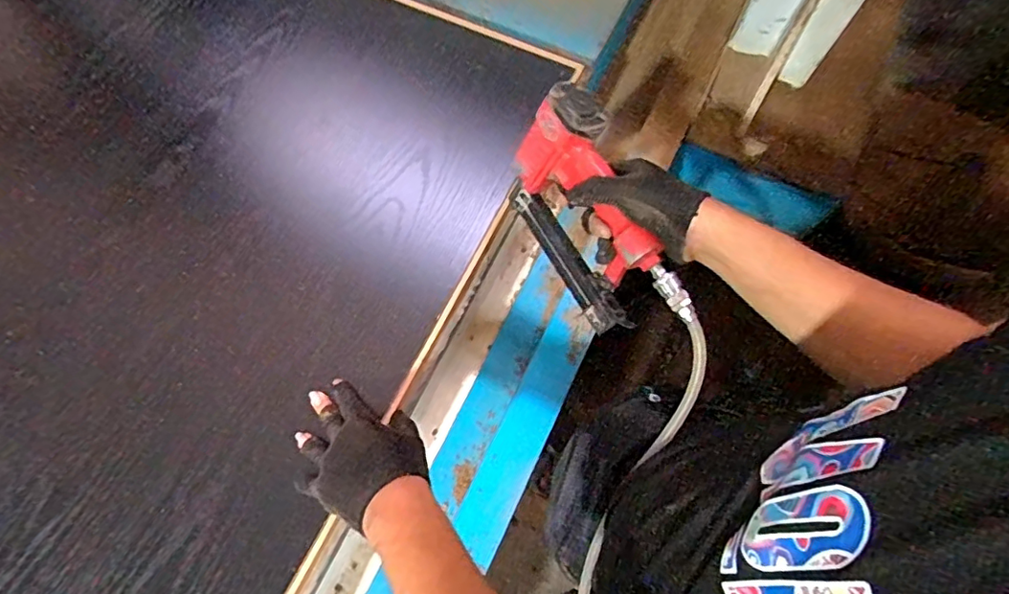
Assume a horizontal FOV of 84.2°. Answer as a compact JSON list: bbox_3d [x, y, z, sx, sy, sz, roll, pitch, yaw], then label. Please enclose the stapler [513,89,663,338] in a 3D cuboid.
[{"bbox_3d":[0.091,-0.085,0.588,0.058,0.176,0.208,-26,71,-28],"label":"stapler"}]

